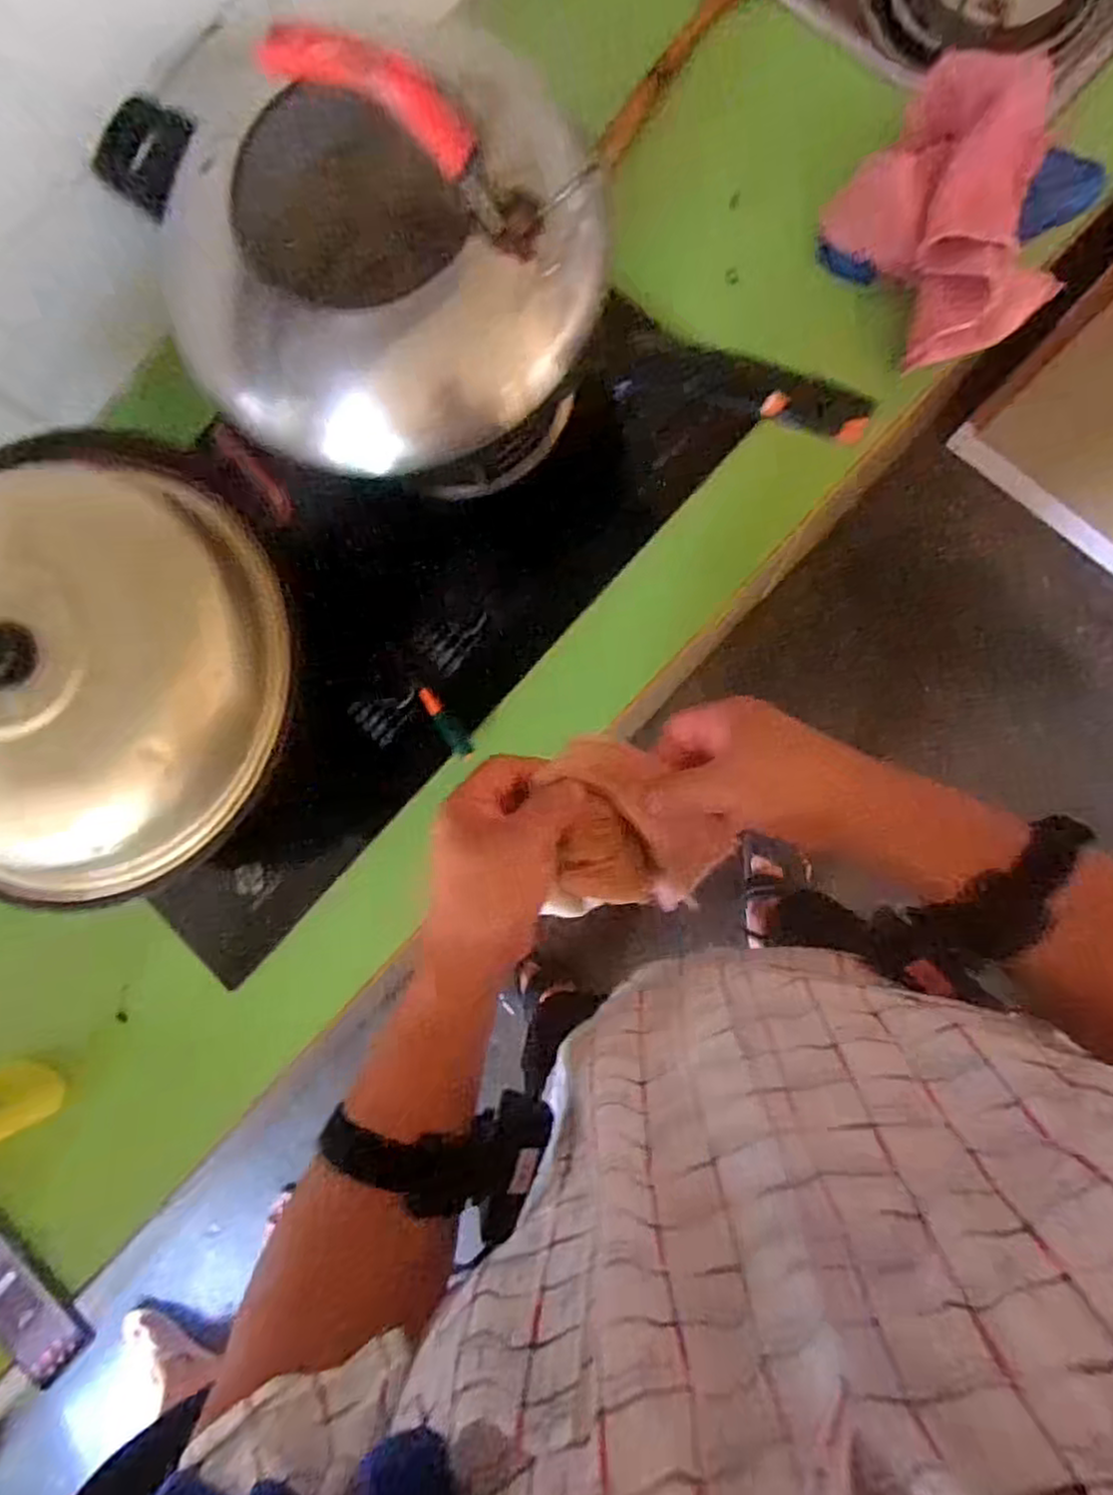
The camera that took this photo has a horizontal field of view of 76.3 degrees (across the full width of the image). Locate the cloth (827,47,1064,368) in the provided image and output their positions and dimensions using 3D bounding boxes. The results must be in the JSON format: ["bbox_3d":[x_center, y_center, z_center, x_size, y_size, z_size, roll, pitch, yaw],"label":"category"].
[{"bbox_3d":[0.330,-0.432,0.585,0.175,0.070,0.204,-30,84,4],"label":"cloth"}]

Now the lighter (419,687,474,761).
[{"bbox_3d":[-0.102,-0.020,0.654,0.020,0.018,0.077,-38,84,4],"label":"lighter"}]

